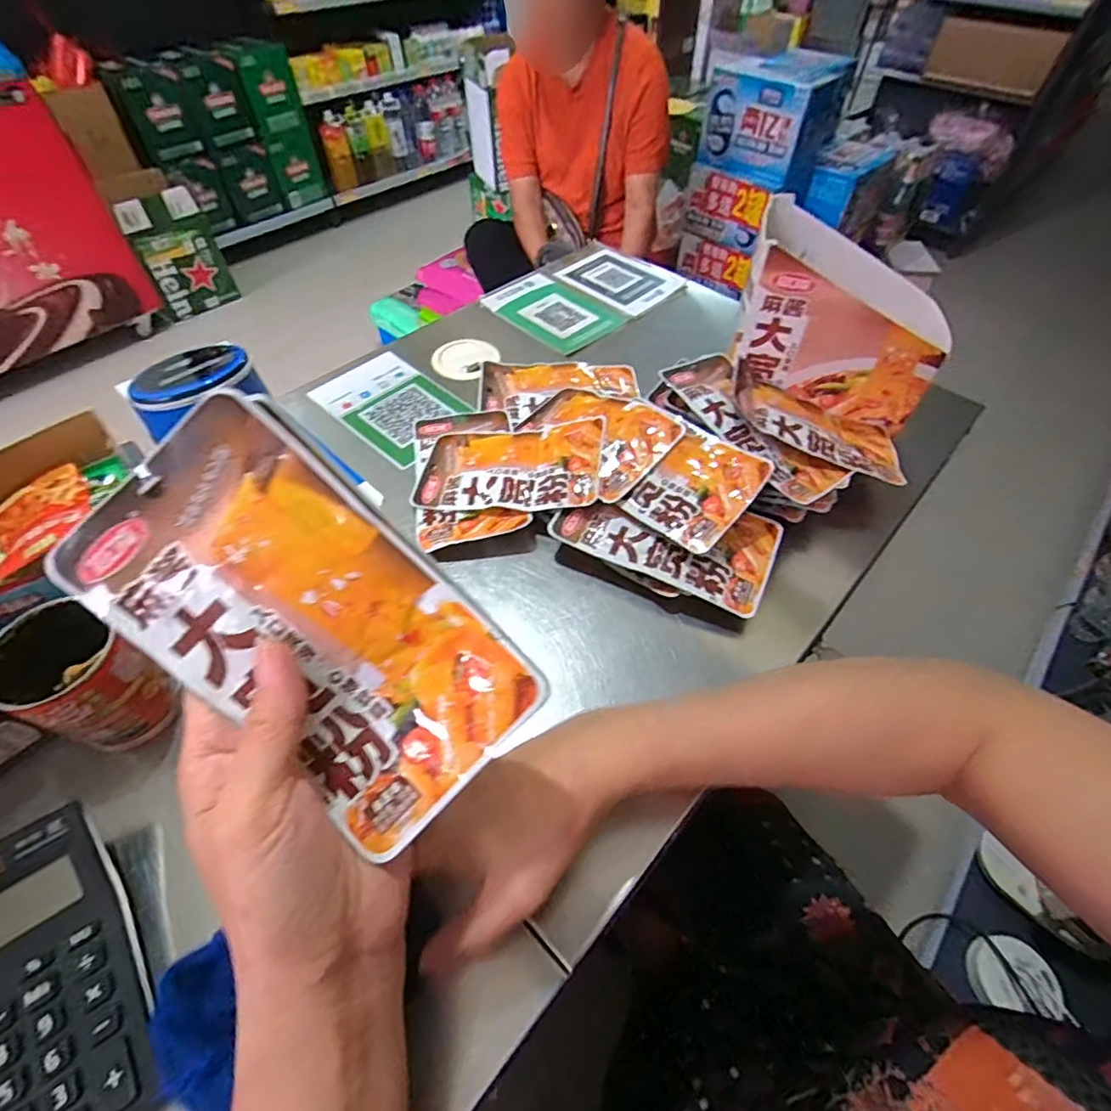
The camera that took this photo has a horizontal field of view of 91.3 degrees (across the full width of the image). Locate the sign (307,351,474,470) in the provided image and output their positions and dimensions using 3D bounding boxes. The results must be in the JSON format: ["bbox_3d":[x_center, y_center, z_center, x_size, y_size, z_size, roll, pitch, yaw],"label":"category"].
[{"bbox_3d":[-0.151,-0.142,0.512,0.144,0.005,0.095,37,61,24],"label":"sign"}]

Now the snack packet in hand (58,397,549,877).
[{"bbox_3d":[-0.084,0.025,0.192,0.150,0.011,0.089,44,89,-8],"label":"snack packet in hand"}]

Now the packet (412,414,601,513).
[{"bbox_3d":[-0.037,-0.073,0.440,0.152,0.011,0.087,-1,57,15],"label":"packet"}]

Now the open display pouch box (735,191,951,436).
[{"bbox_3d":[0.241,-0.203,0.464,0.165,0.116,0.117,8,54,5],"label":"open display pouch box"}]

